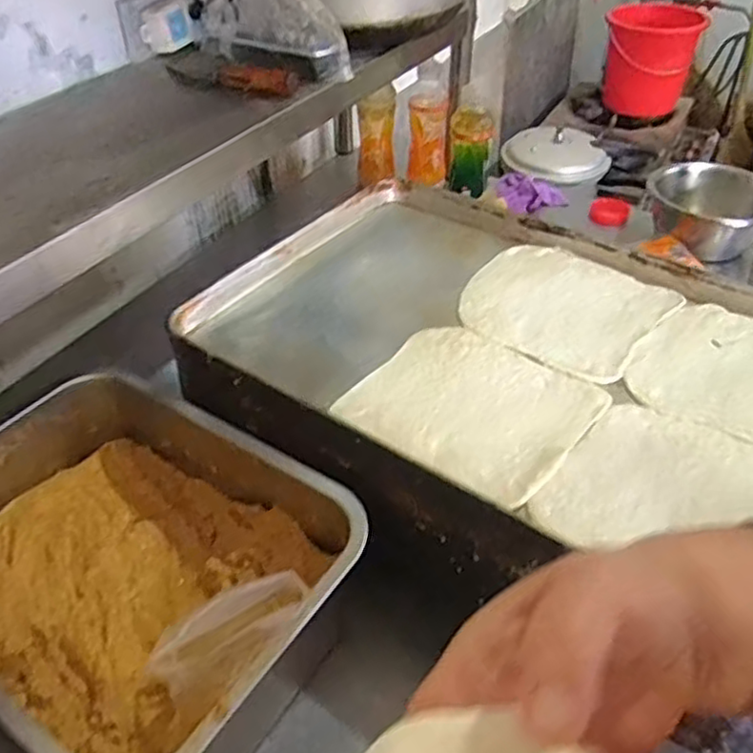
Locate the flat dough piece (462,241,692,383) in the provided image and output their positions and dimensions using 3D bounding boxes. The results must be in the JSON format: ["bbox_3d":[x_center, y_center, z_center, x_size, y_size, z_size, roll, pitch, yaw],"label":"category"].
[{"bbox_3d":[0.194,-0.078,0.731,0.194,0.009,0.188,28,49,29],"label":"flat dough piece"}]

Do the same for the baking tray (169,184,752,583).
[{"bbox_3d":[0.137,-0.023,0.674,0.593,0.050,0.424,28,49,29],"label":"baking tray"}]

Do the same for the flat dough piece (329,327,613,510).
[{"bbox_3d":[0.083,0.022,0.609,0.190,0.013,0.174,28,49,28],"label":"flat dough piece"}]

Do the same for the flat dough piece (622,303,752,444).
[{"bbox_3d":[0.351,-0.001,0.644,0.190,0.007,0.183,25,48,26],"label":"flat dough piece"}]

